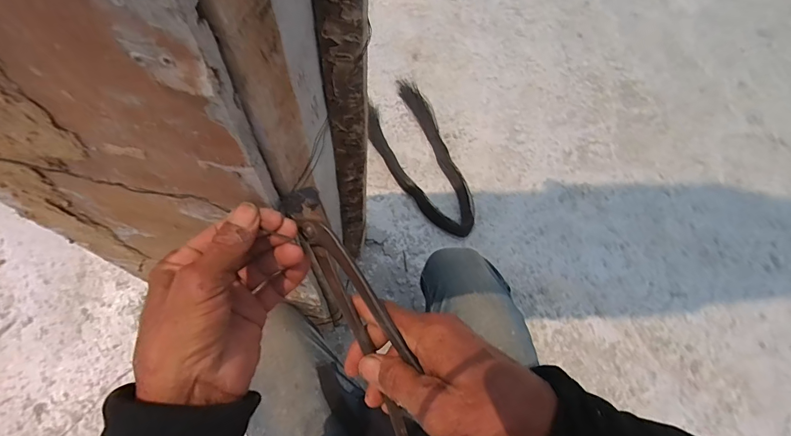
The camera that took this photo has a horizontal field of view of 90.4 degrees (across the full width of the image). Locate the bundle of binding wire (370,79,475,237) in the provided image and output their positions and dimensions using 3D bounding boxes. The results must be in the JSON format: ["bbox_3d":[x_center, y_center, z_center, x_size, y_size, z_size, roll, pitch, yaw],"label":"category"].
[{"bbox_3d":[0.051,-0.154,0.982,0.178,0.037,0.444,-15,65,-11],"label":"bundle of binding wire"}]

